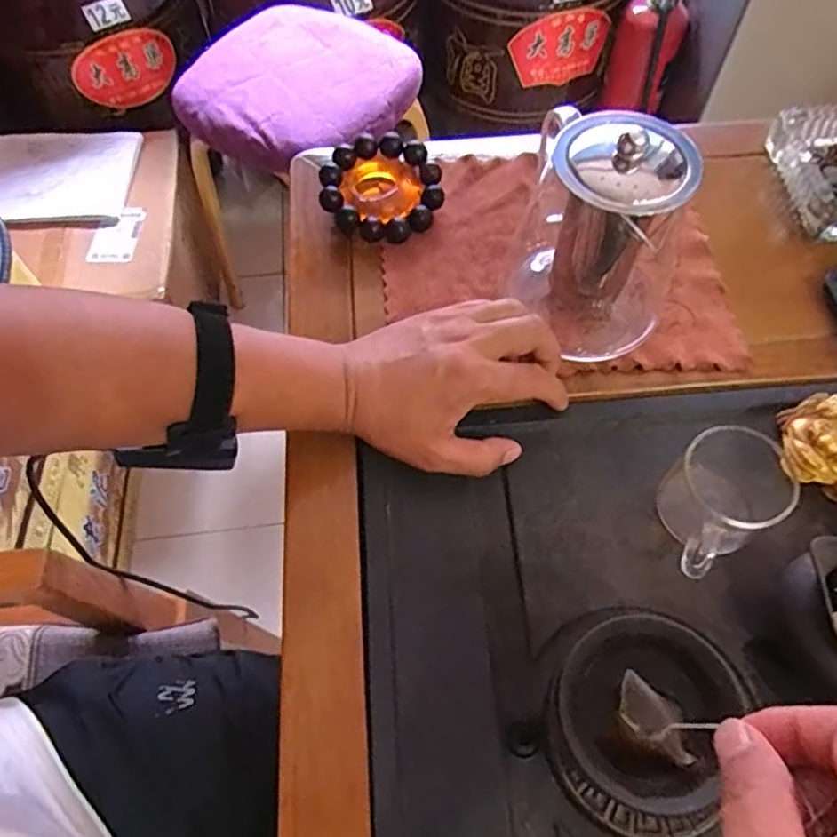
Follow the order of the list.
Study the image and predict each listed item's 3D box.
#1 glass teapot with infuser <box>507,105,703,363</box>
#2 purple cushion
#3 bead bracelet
[{"bbox_3d":[0.120,-0.128,0.410,0.107,0.133,0.124,17,63,11],"label":"glass teapot with infuser"},{"bbox_3d":[-0.178,-0.499,0.952,0.295,0.058,0.318,29,65,16],"label":"purple cushion"},{"bbox_3d":[-0.028,-0.178,0.491,0.092,0.014,0.084,1,80,-8],"label":"bead bracelet"}]

